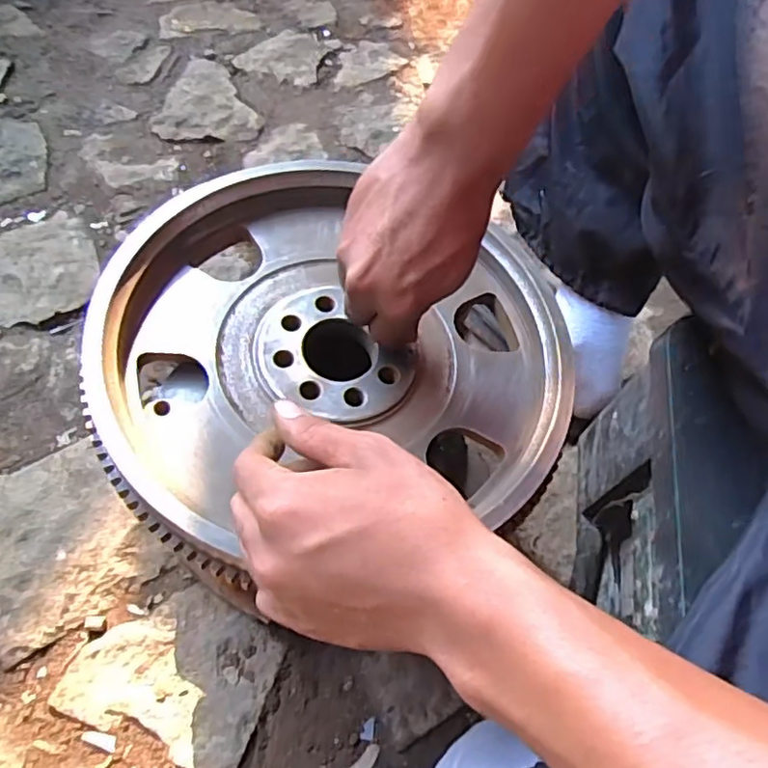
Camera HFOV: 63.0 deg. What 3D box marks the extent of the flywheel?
[{"bbox_3d":[-0.034,-0.029,0.422,0.304,0.052,0.283,-14,62,-12],"label":"flywheel"}]

